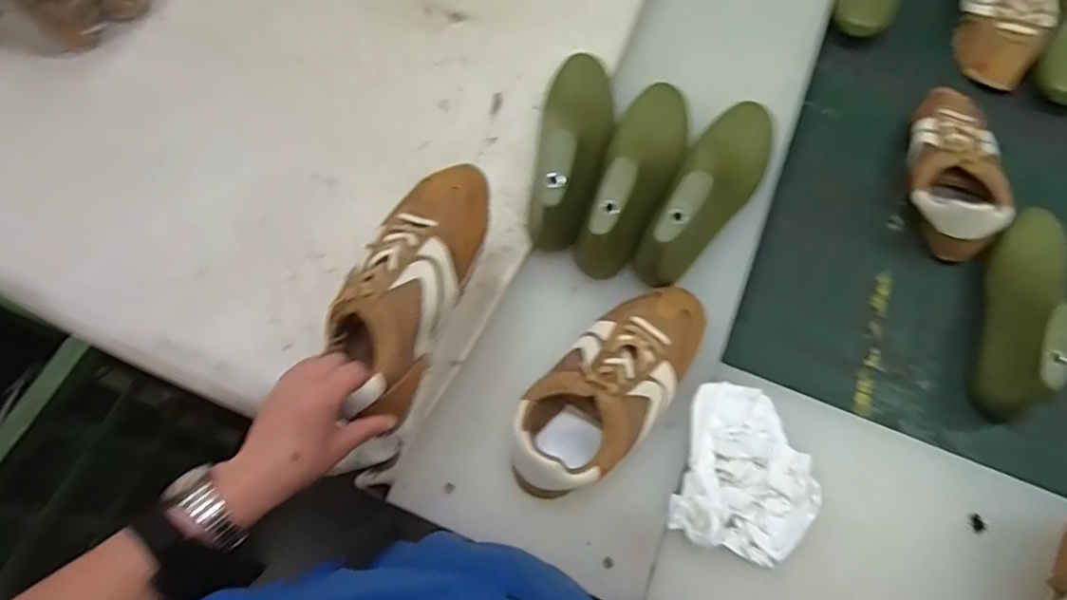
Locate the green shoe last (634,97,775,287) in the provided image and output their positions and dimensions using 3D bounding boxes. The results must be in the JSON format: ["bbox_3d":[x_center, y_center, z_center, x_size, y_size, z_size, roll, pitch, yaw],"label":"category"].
[{"bbox_3d":[0.193,-0.126,0.616,0.078,0.096,0.245,27,69,12],"label":"green shoe last"}]

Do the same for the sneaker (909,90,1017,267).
[{"bbox_3d":[0.502,-0.171,0.701,0.088,0.064,0.251,13,67,7],"label":"sneaker"}]

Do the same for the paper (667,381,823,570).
[{"bbox_3d":[0.196,0.155,0.528,0.117,0.026,0.145,18,68,9],"label":"paper"}]

